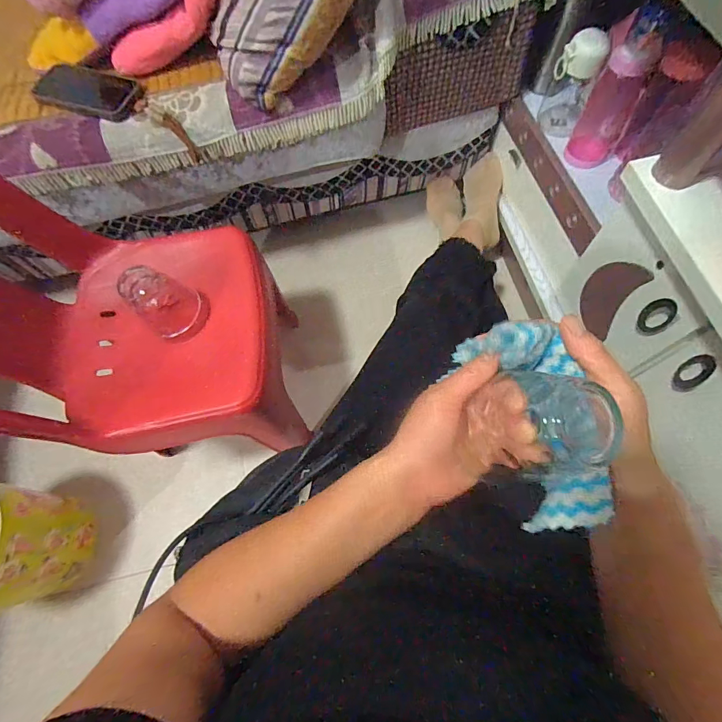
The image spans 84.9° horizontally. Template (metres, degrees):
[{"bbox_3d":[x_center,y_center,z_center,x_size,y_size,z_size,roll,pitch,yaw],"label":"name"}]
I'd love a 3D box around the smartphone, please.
[{"bbox_3d":[-0.419,-0.410,0.600,0.163,0.007,0.074,17,84,7],"label":"smartphone"}]

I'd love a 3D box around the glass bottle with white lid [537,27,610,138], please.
[{"bbox_3d":[0.370,-0.483,0.690,0.071,0.164,0.076,29,73,15],"label":"glass bottle with white lid"}]

